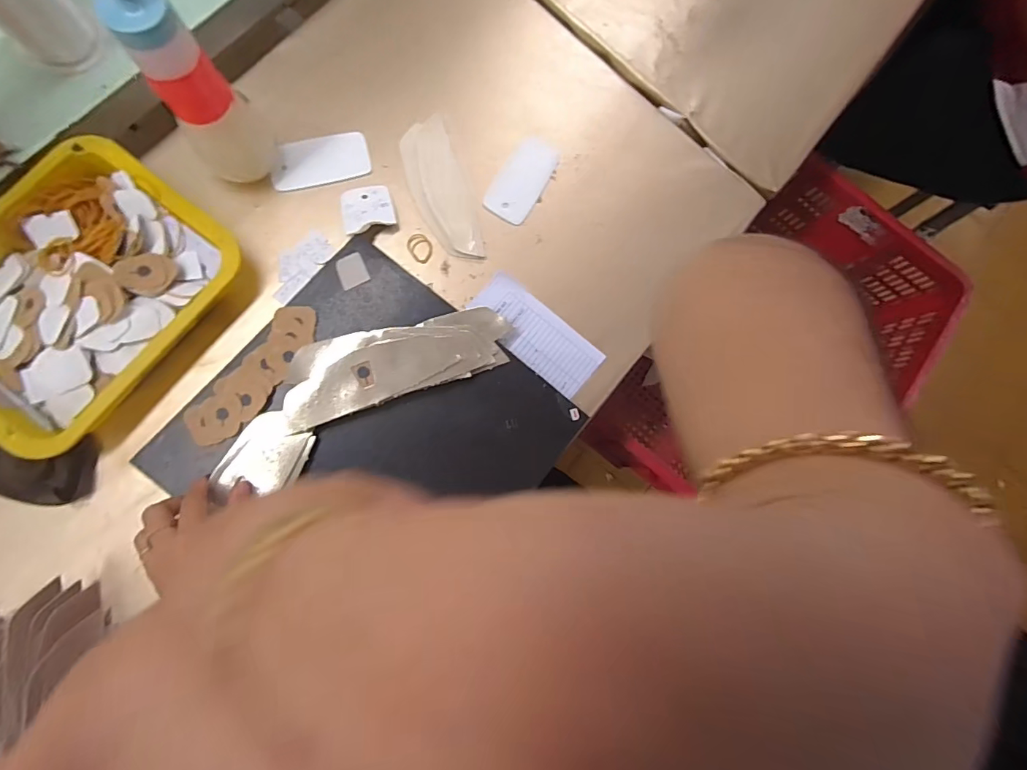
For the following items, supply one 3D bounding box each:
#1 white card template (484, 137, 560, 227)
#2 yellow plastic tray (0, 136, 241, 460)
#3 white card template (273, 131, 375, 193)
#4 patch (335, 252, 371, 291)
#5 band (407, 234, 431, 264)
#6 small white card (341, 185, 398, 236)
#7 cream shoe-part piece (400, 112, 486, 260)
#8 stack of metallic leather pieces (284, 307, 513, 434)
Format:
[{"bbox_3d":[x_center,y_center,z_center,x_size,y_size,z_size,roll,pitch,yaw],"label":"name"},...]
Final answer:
[{"bbox_3d":[0.012,-0.233,0.525,0.052,0.004,0.108,31,80,-8],"label":"white card template"},{"bbox_3d":[-0.403,-0.086,0.427,0.201,0.042,0.255,40,80,-1],"label":"yellow plastic tray"},{"bbox_3d":[-0.207,-0.240,0.498,0.103,0.004,0.048,-18,97,-9],"label":"white card template"},{"bbox_3d":[-0.161,-0.114,0.463,0.027,0.005,0.032,-22,86,-9],"label":"patch"},{"bbox_3d":[-0.101,-0.149,0.501,0.025,0.004,0.032,-40,89,-10],"label":"band"},{"bbox_3d":[-0.154,-0.185,0.489,0.052,0.009,0.059,-15,70,-11],"label":"small white card"},{"bbox_3d":[-0.079,-0.211,0.506,0.059,0.007,0.160,-20,86,-9],"label":"cream shoe-part piece"},{"bbox_3d":[-0.110,-0.025,0.446,0.217,0.027,0.072,-18,86,-9],"label":"stack of metallic leather pieces"}]

